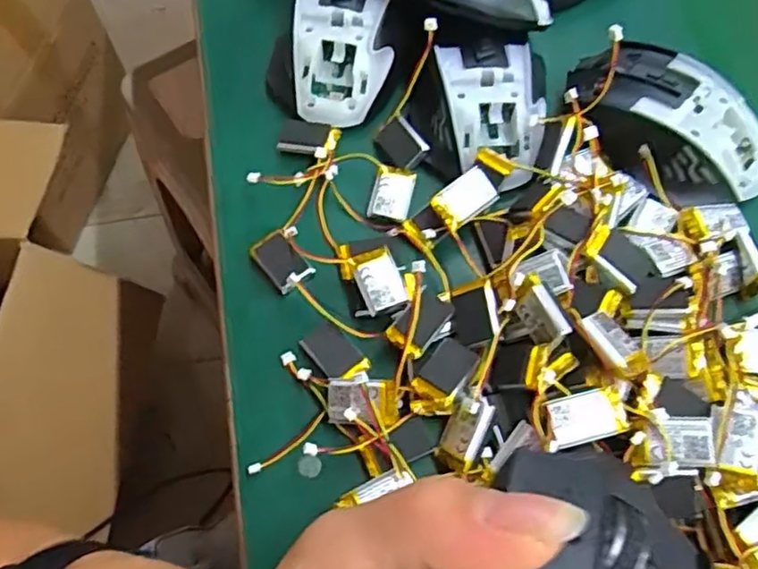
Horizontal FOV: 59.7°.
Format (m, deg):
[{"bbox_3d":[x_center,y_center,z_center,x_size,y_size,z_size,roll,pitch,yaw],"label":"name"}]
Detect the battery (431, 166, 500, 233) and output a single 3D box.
[{"bbox_3d":[0.044,-0.043,0.334,0.034,0.005,0.021,-39,100,-15],"label":"battery"}]

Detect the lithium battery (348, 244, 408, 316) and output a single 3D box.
[{"bbox_3d":[0.000,-0.003,0.319,0.020,0.005,0.032,-20,67,-9],"label":"lithium battery"}]

